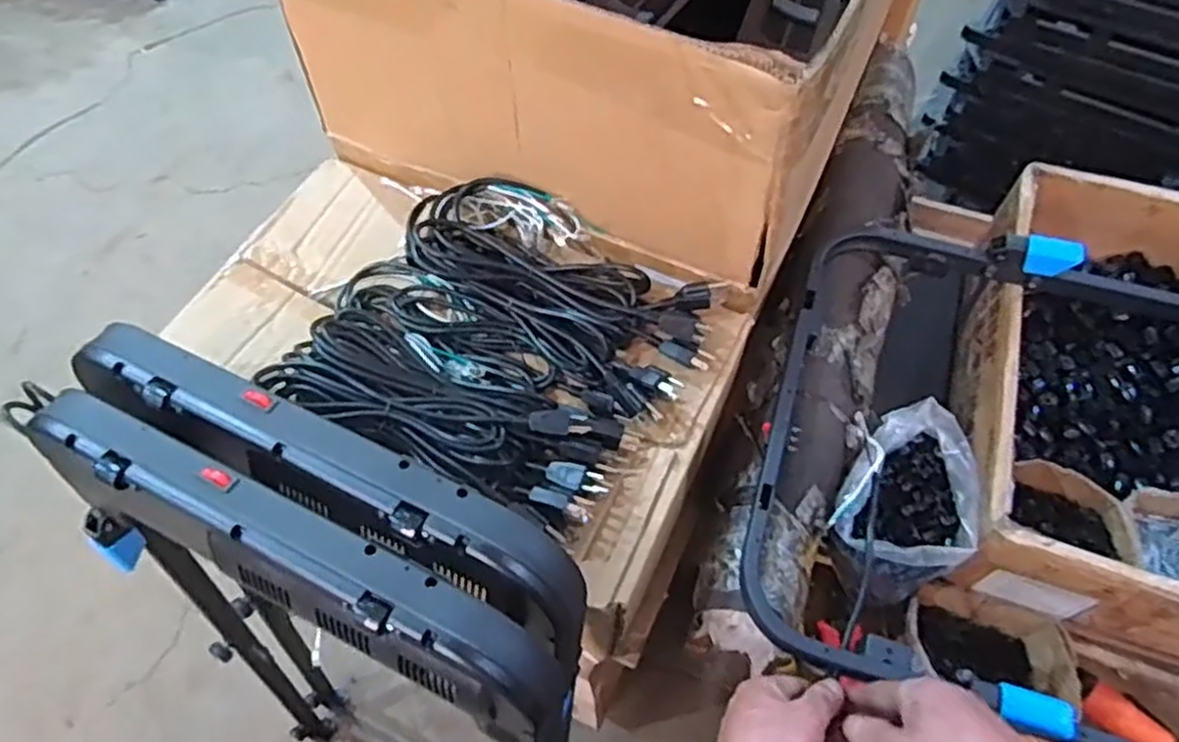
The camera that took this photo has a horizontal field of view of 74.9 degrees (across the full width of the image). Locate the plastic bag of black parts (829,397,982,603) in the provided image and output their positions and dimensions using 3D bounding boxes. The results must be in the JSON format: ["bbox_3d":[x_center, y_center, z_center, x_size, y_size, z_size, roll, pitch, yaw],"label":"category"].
[{"bbox_3d":[0.341,0.140,0.832,0.131,0.111,0.196,27,64,16],"label":"plastic bag of black parts"}]

